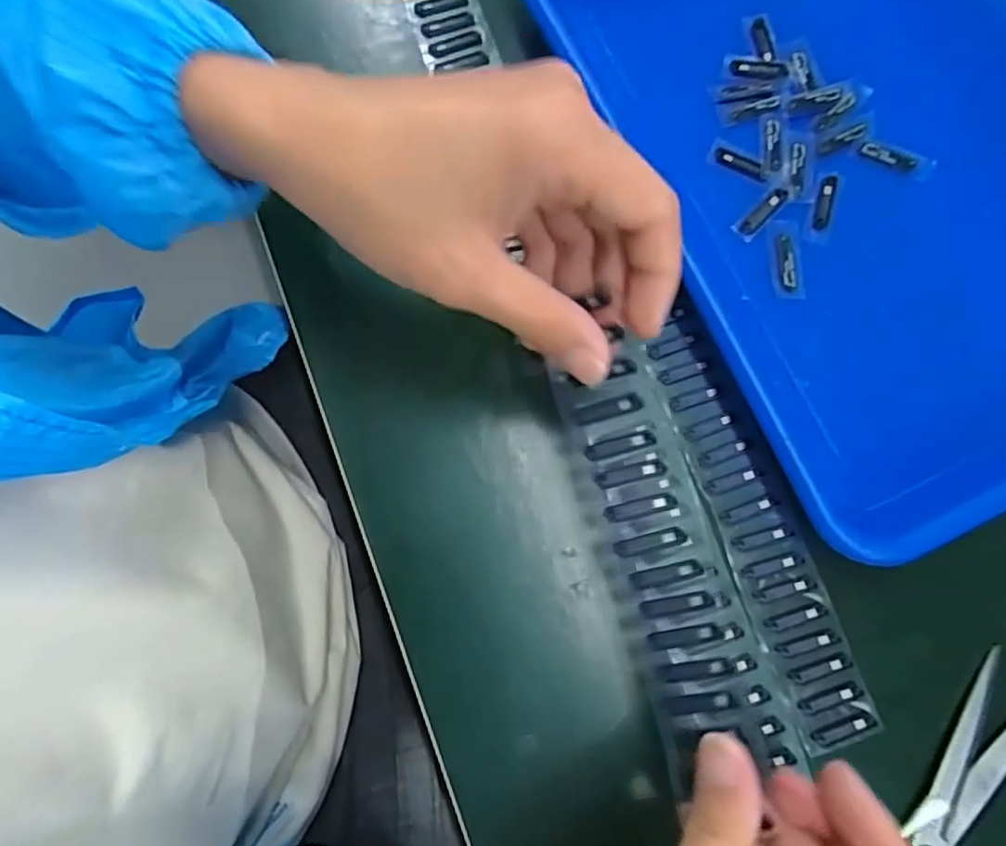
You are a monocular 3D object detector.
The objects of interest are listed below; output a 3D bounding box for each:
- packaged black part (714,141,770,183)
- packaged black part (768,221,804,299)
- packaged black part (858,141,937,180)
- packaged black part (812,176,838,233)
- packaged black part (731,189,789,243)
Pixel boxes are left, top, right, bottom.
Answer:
[{"bbox_3d":[0.114,-0.126,0.313,0.028,0.004,0.010,32,80,7],"label":"packaged black part"},{"bbox_3d":[0.132,-0.076,0.303,0.013,0.004,0.037,-3,78,0],"label":"packaged black part"},{"bbox_3d":[0.189,-0.127,0.313,0.035,0.006,0.008,21,79,5],"label":"packaged black part"},{"bbox_3d":[0.153,-0.105,0.310,0.008,0.004,0.028,16,79,4],"label":"packaged black part"},{"bbox_3d":[0.122,-0.099,0.307,0.031,0.004,0.010,-44,81,-8],"label":"packaged black part"}]

